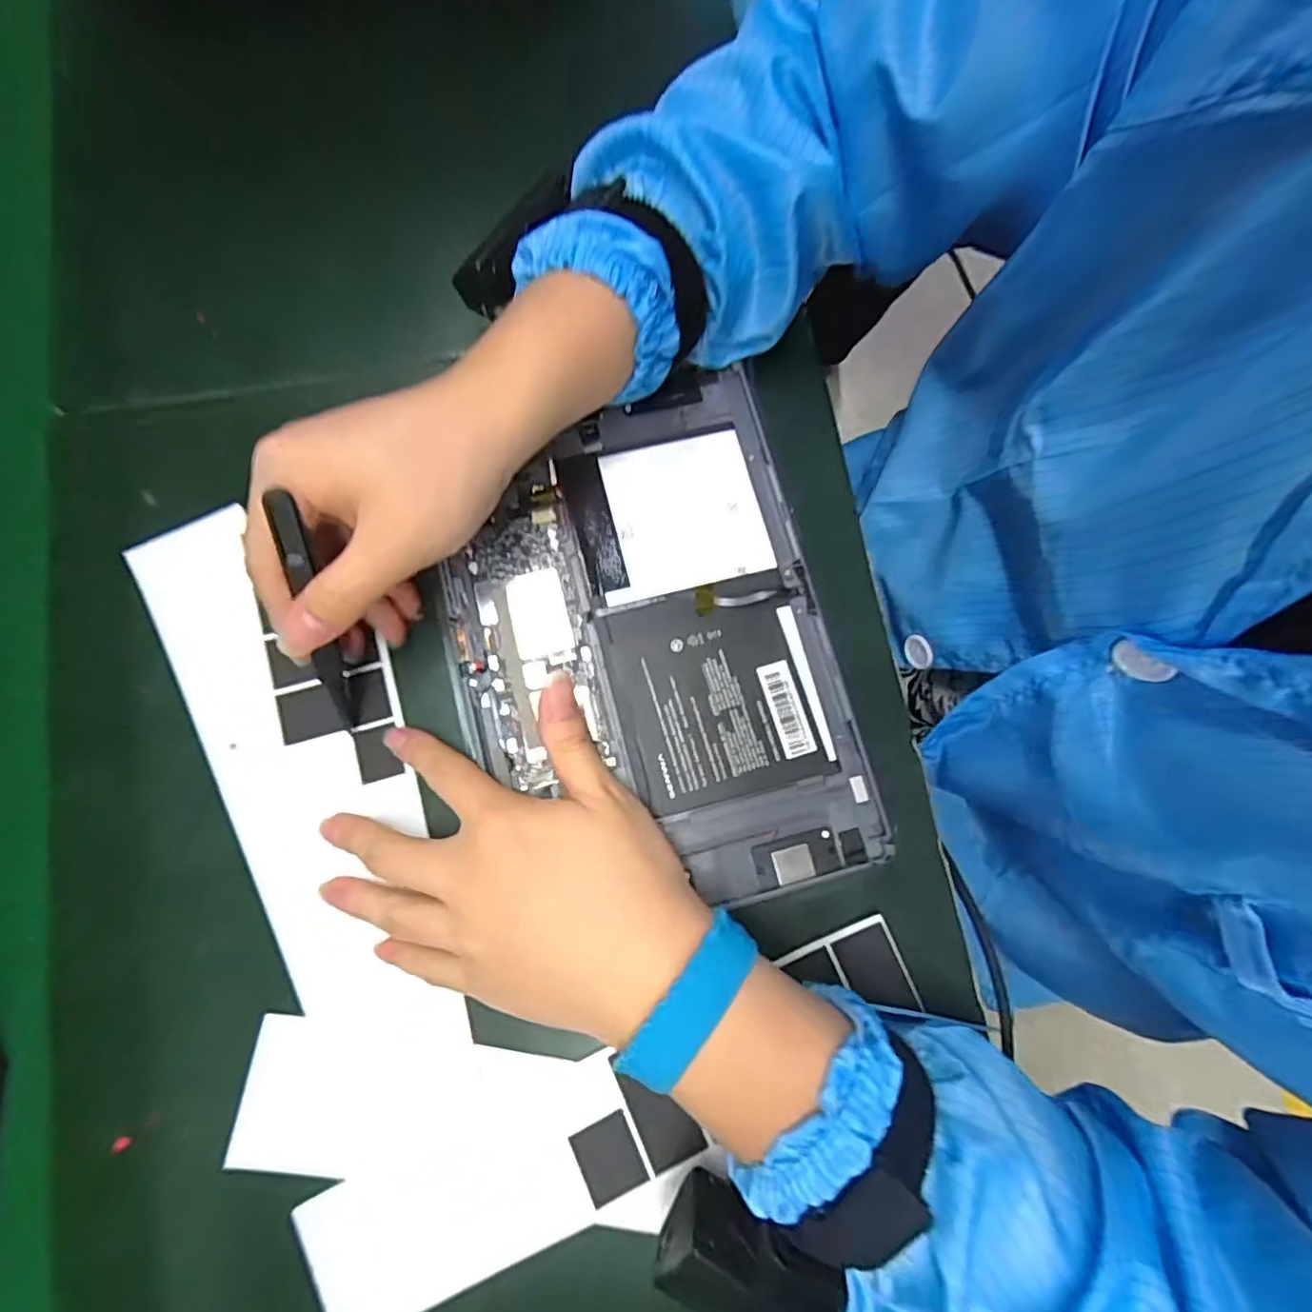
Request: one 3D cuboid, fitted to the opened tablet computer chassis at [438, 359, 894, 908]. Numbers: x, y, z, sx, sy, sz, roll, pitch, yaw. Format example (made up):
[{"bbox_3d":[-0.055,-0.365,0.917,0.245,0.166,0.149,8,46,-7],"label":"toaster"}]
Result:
[{"bbox_3d":[-0.005,-0.007,0.289,0.162,0.012,0.236,-15,80,-3],"label":"opened tablet computer chassis"}]

